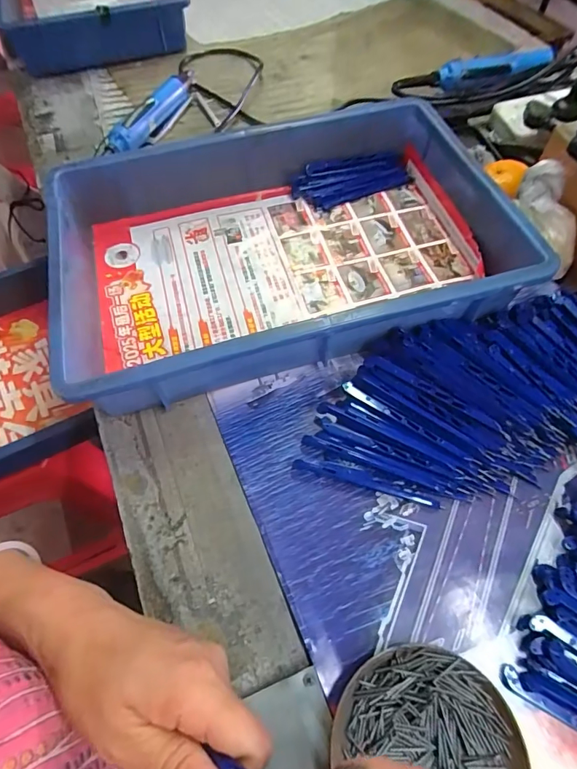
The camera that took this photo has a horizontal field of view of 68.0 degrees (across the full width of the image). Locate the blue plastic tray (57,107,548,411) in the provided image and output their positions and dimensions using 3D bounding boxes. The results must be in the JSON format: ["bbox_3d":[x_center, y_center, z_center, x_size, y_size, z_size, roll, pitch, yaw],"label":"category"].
[{"bbox_3d":[-0.007,-0.145,0.440,0.417,0.080,0.285,-15,62,-8],"label":"blue plastic tray"}]

